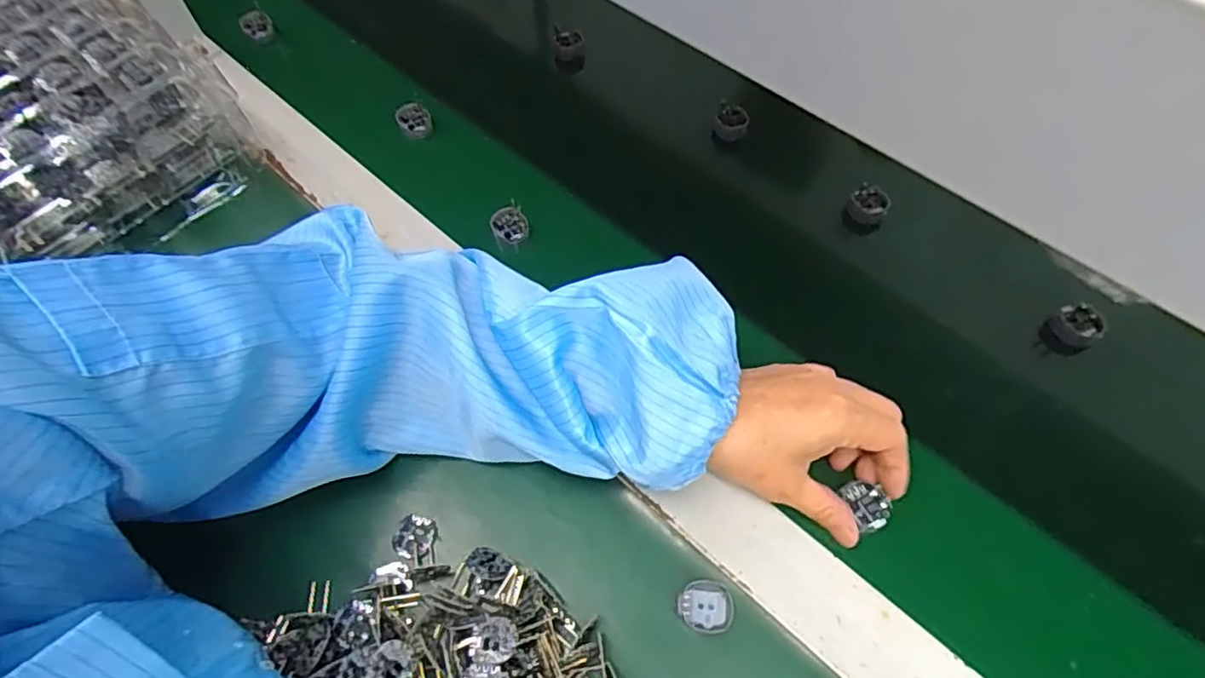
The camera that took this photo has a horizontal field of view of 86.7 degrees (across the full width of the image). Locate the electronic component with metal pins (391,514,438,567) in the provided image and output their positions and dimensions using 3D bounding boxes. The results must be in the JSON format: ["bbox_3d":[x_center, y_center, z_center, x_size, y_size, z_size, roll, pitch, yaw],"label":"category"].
[{"bbox_3d":[-0.107,0.114,0.362,0.025,0.006,0.026,2,62,2],"label":"electronic component with metal pins"}]

